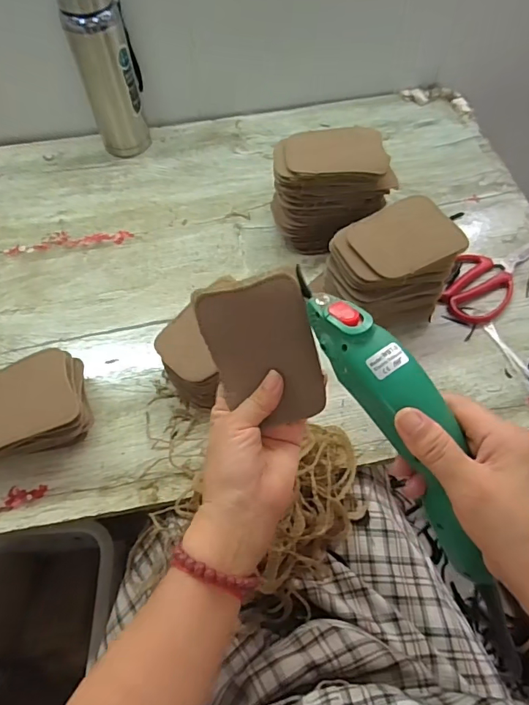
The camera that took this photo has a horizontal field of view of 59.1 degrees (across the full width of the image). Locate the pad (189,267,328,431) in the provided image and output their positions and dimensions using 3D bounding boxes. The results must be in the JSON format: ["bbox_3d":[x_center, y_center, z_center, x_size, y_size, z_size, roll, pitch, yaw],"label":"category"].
[{"bbox_3d":[-0.002,0.000,0.359,0.085,0.114,0.011,-10,18,21],"label":"pad"}]

